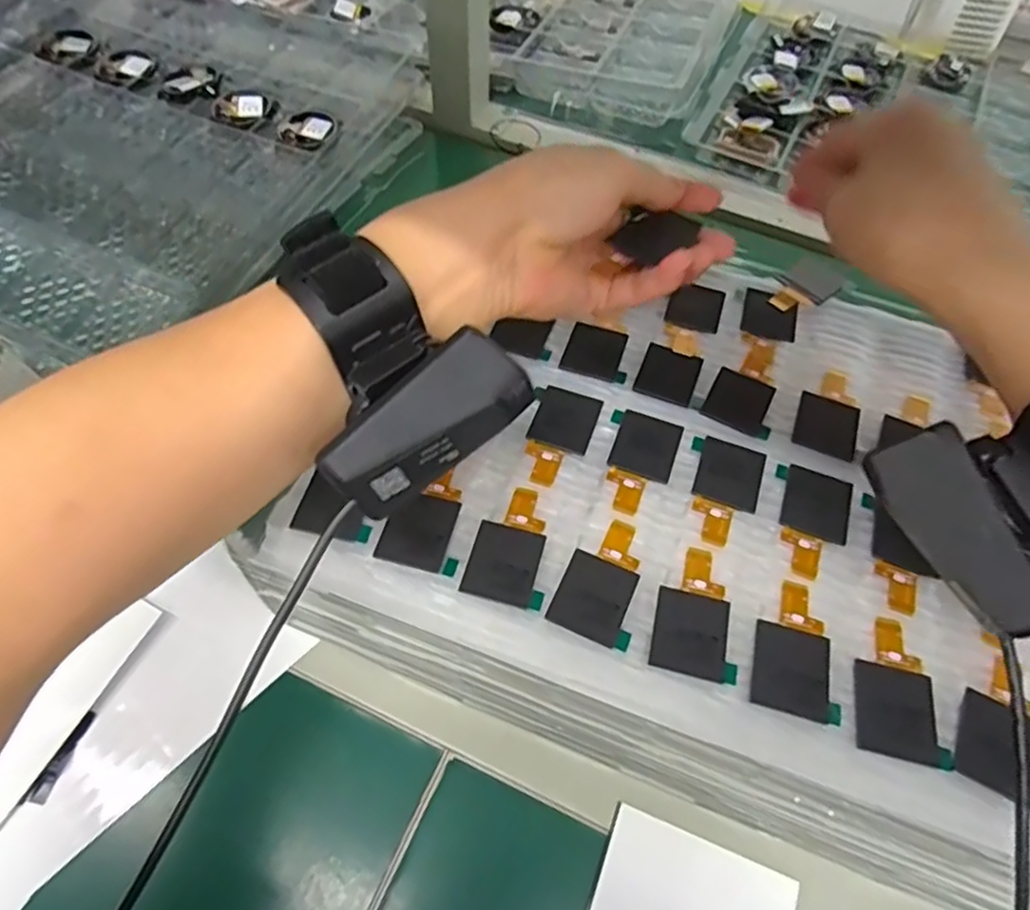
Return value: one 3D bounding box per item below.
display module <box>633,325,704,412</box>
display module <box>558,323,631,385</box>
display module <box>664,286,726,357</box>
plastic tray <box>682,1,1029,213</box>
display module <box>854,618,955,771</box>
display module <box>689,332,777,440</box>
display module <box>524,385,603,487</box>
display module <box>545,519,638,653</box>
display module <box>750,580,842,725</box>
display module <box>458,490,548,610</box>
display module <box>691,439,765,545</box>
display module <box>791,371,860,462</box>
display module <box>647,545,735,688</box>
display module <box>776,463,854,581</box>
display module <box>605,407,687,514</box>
[{"bbox_3d":[0.080,-0.045,0.329,0.031,0.004,0.049,20,60,9],"label":"display module"},{"bbox_3d":[0.041,-0.051,0.330,0.031,0.004,0.031,14,59,5],"label":"display module"},{"bbox_3d":[0.092,-0.070,0.347,0.027,0.004,0.052,18,60,8],"label":"display module"},{"bbox_3d":[0.401,-0.283,0.586,0.432,0.027,0.307,24,61,11],"label":"plastic tray"},{"bbox_3d":[0.142,0.085,0.248,0.031,0.004,0.050,12,59,4],"label":"display module"},{"bbox_3d":[0.114,-0.035,0.325,0.035,0.004,0.061,30,62,14],"label":"display module"},{"bbox_3d":[0.019,-0.010,0.303,0.030,0.004,0.052,19,60,8],"label":"display module"},{"bbox_3d":[0.036,0.049,0.266,0.031,0.004,0.050,23,61,10],"label":"display module"},{"bbox_3d":[0.106,0.072,0.254,0.030,0.004,0.050,13,59,5],"label":"display module"},{"bbox_3d":[0.000,0.036,0.273,0.031,0.004,0.050,14,59,5],"label":"display module"},{"bbox_3d":[0.089,0.015,0.290,0.031,0.004,0.051,20,60,9],"label":"display module"},{"bbox_3d":[0.149,-0.021,0.318,0.027,0.004,0.050,21,60,9],"label":"display module"},{"bbox_3d":[0.071,0.060,0.260,0.031,0.004,0.050,14,59,5],"label":"display module"},{"bbox_3d":[0.125,0.027,0.285,0.031,0.004,0.052,19,60,8],"label":"display module"},{"bbox_3d":[0.054,0.002,0.297,0.031,0.004,0.051,20,60,9],"label":"display module"}]

